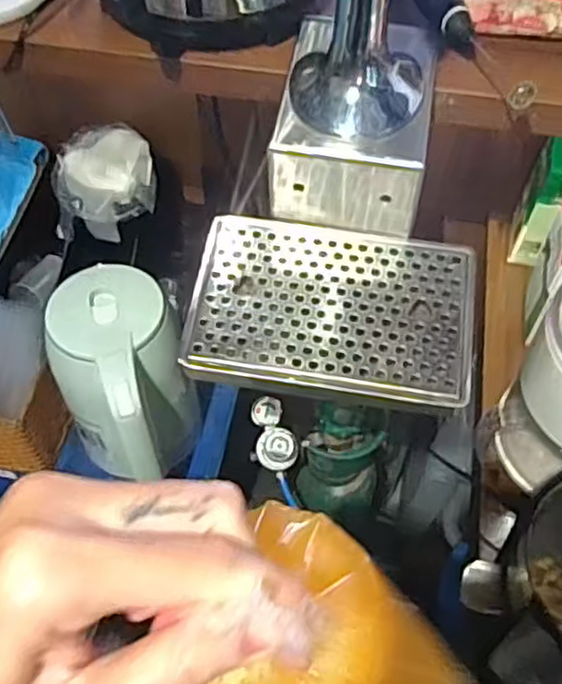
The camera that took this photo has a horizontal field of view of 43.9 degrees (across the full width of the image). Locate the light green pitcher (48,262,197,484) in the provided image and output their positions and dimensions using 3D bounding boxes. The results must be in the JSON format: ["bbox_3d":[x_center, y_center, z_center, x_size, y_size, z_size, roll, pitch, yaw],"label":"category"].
[{"bbox_3d":[-0.177,0.063,0.850,0.155,0.254,0.198,-27,60,-16],"label":"light green pitcher"}]

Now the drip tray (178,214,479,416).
[{"bbox_3d":[0.045,-0.029,0.603,0.237,0.018,0.162,8,64,5],"label":"drip tray"}]

